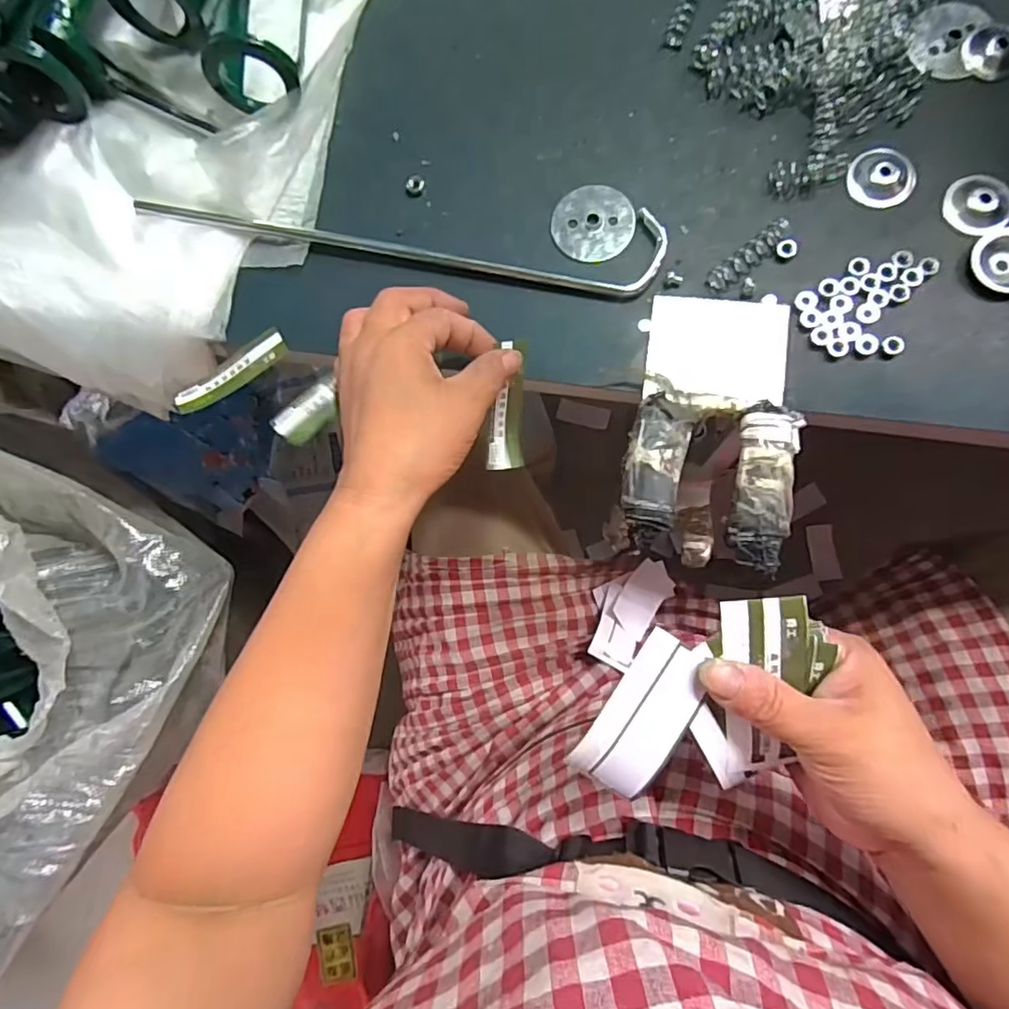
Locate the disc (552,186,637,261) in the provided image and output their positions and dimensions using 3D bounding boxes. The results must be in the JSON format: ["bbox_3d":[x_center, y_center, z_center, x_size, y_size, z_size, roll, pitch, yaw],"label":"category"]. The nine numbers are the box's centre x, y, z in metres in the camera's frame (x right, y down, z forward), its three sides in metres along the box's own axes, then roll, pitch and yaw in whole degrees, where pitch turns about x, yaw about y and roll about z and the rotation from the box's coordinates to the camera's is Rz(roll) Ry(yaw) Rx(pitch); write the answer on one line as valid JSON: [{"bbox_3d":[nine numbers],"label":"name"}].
[{"bbox_3d":[0.051,-0.163,0.325,0.045,0.004,0.044,7,84,7],"label":"disc"}]

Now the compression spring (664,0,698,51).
[{"bbox_3d":[0.107,-0.293,0.331,0.011,0.010,0.052,21,85,8],"label":"compression spring"}]

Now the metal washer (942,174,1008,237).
[{"bbox_3d":[0.252,-0.160,0.300,0.038,0.005,0.033,-25,81,3],"label":"metal washer"}]

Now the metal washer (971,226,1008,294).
[{"bbox_3d":[0.263,-0.127,0.295,0.035,0.007,0.034,-1,83,6],"label":"metal washer"}]

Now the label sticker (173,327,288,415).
[{"bbox_3d":[-0.167,-0.081,0.348,0.075,0.011,0.018,-33,81,1],"label":"label sticker"}]

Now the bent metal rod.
[{"bbox_3d":[-0.067,-0.171,0.342,0.322,0.009,0.046,12,84,7],"label":"bent metal rod"}]

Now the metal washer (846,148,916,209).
[{"bbox_3d":[0.205,-0.178,0.307,0.032,0.004,0.032,-1,83,6],"label":"metal washer"}]

